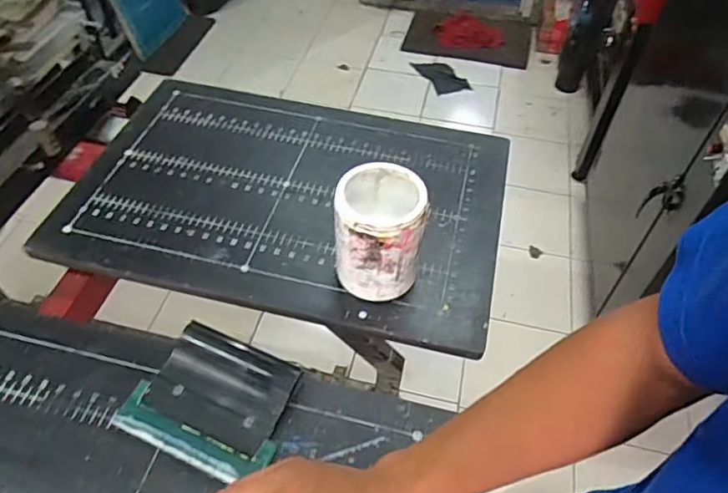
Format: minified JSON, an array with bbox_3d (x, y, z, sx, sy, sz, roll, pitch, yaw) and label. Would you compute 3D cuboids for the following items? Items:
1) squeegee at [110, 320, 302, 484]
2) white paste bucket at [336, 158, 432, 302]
[{"bbox_3d":[-0.156,0.156,0.569,0.153,0.027,0.128,19,52,14],"label":"squeegee"},{"bbox_3d":[0.019,-0.010,0.641,0.096,0.145,0.098,1,50,-1],"label":"white paste bucket"}]

